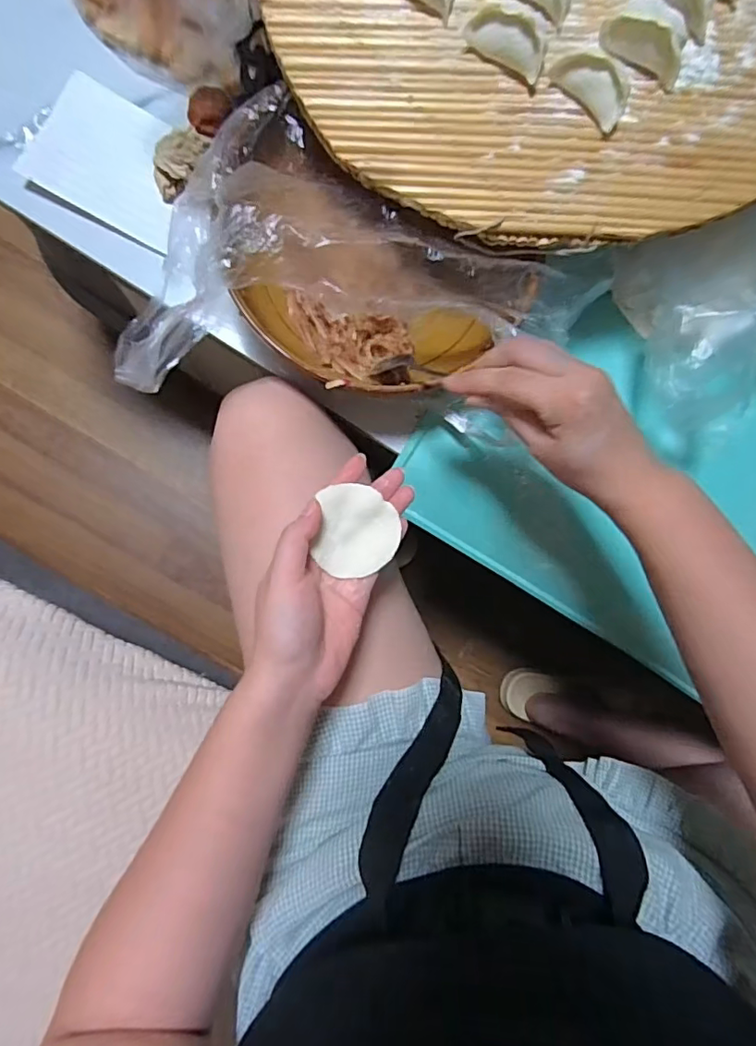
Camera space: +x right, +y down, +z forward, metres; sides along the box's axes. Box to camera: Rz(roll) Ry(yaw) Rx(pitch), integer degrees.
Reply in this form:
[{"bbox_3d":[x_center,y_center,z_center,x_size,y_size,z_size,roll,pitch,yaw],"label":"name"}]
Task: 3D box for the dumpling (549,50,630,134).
[{"bbox_3d":[0.146,-0.296,0.364,0.056,0.028,0.019,42,83,-4],"label":"dumpling"}]

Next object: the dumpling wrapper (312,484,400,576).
[{"bbox_3d":[-0.013,0.006,0.353,0.054,0.010,0.056,7,87,-7],"label":"dumpling wrapper"}]

